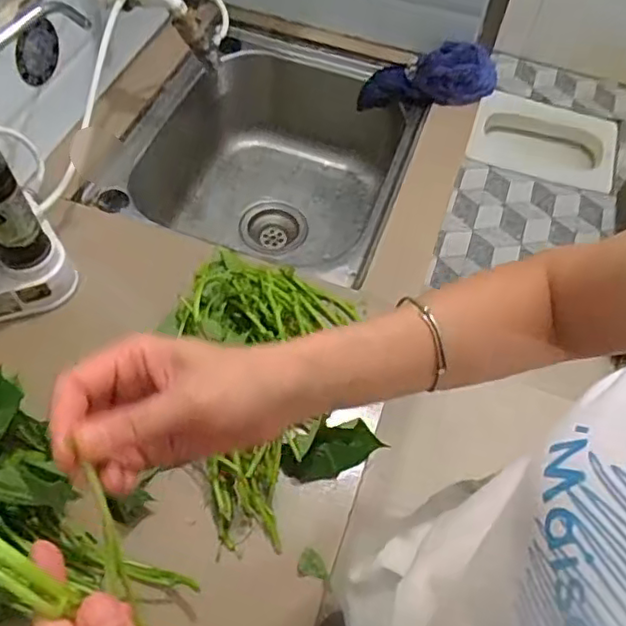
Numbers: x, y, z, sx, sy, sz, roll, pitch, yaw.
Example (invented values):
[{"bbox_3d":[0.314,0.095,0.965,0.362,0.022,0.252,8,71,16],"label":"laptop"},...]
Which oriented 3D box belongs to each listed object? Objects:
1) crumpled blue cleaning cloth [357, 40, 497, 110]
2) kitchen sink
[{"bbox_3d":[0.162,-0.340,0.914,0.196,0.071,0.047,-3,55,20],"label":"crumpled blue cleaning cloth"},{"bbox_3d":[-0.066,-0.201,0.954,0.388,0.211,0.387,20,58,8],"label":"kitchen sink"}]

